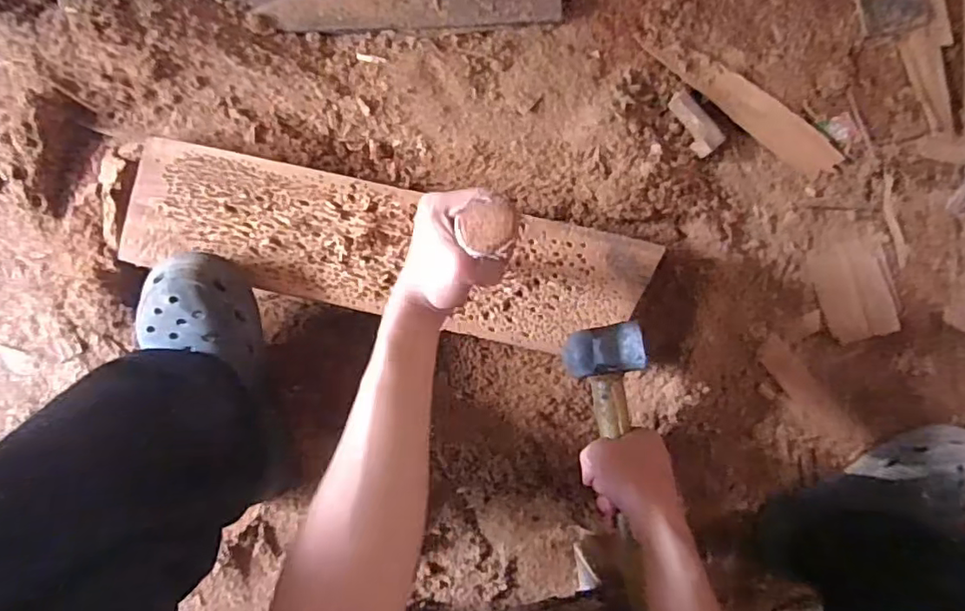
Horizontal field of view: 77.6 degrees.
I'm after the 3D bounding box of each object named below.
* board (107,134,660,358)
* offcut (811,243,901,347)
[{"bbox_3d":[-0.087,-0.052,0.576,0.486,0.017,0.123,11,90,-2],"label":"board"},{"bbox_3d":[0.409,-0.016,0.665,0.081,0.016,0.110,-19,92,-3],"label":"offcut"}]

